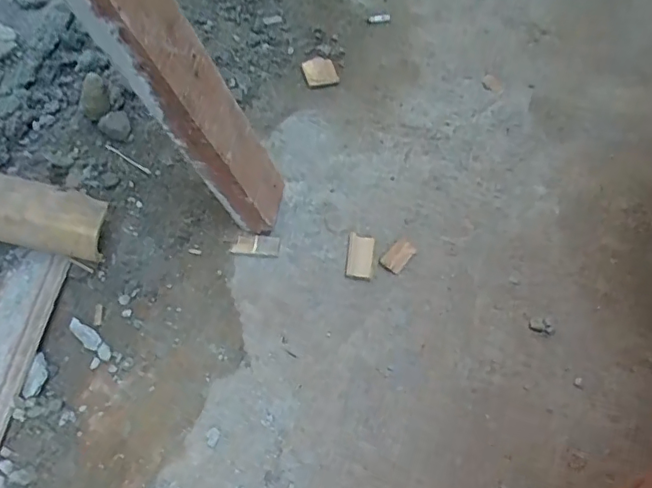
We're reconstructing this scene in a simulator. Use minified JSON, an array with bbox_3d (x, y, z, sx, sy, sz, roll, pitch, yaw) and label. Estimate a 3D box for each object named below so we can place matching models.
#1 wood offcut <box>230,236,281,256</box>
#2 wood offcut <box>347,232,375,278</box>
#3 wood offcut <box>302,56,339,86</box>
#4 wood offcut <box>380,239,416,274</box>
[{"bbox_3d":[-0.070,0.002,0.564,0.047,0.007,0.020,3,65,-2],"label":"wood offcut"},{"bbox_3d":[0.035,0.013,0.569,0.025,0.011,0.045,8,65,1],"label":"wood offcut"},{"bbox_3d":[-0.008,-0.220,0.701,0.040,0.005,0.045,-14,68,-12],"label":"wood offcut"},{"bbox_3d":[0.074,0.012,0.573,0.021,0.012,0.036,39,69,14],"label":"wood offcut"}]

